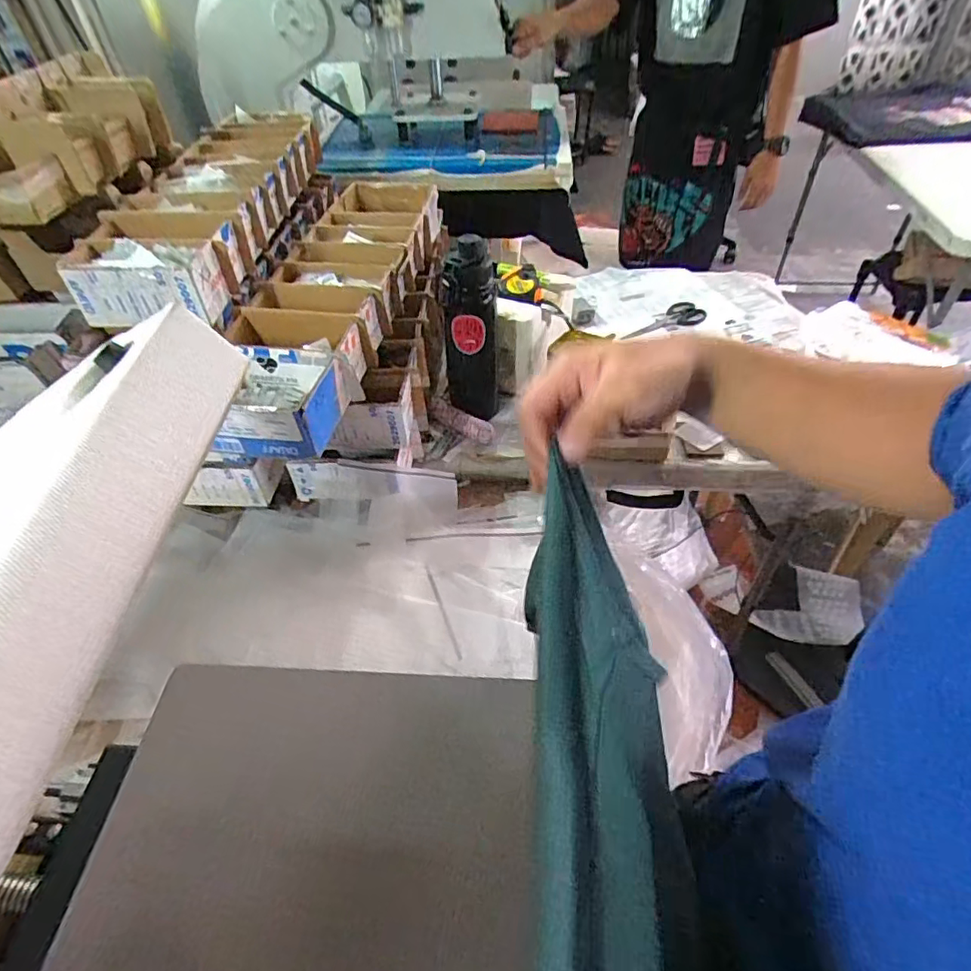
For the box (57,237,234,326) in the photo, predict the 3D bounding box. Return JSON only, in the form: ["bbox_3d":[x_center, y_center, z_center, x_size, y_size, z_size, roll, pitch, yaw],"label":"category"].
[{"bbox_3d":[-0.406,-0.245,0.691,0.153,0.073,0.094,5,48,9],"label":"box"}]

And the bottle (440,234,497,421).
[{"bbox_3d":[-0.020,-0.215,0.853,0.075,0.288,0.072,-4,47,1],"label":"bottle"}]

